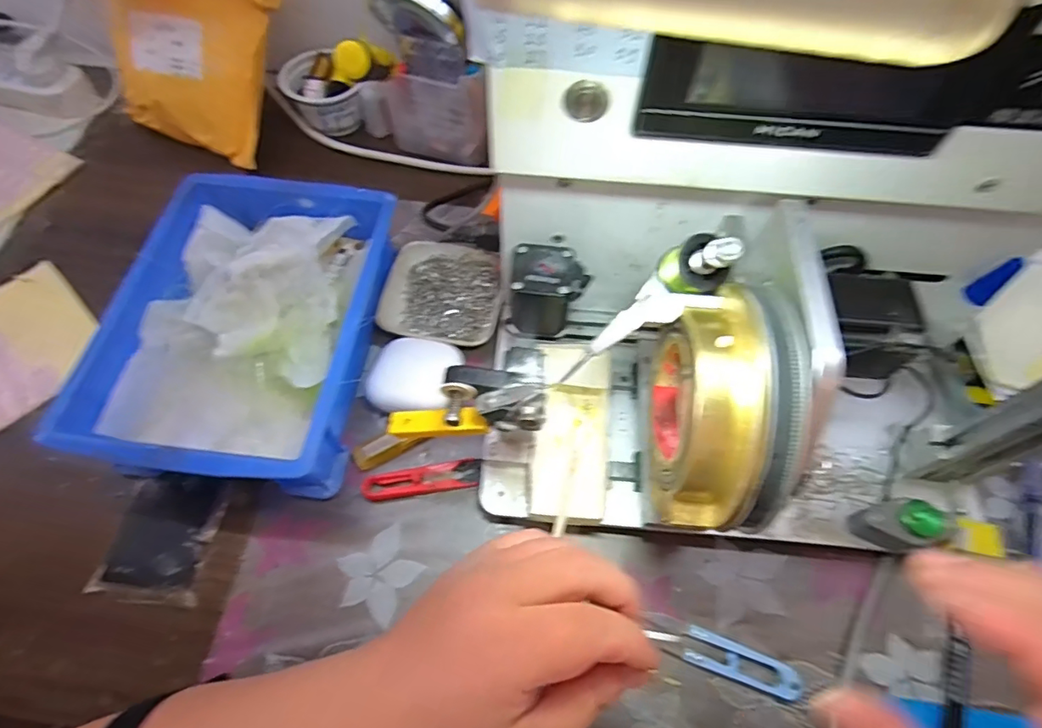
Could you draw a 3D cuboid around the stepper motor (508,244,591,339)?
[{"bbox_3d":[0.019,-0.049,0.385,0.053,0.059,0.047,6,62,2],"label":"stepper motor"}]

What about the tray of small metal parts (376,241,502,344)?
[{"bbox_3d":[-0.068,-0.060,0.468,0.099,0.022,0.095,4,62,1],"label":"tray of small metal parts"}]

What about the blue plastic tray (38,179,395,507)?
[{"bbox_3d":[-0.205,-0.029,0.421,0.181,0.075,0.248,7,62,2],"label":"blue plastic tray"}]

